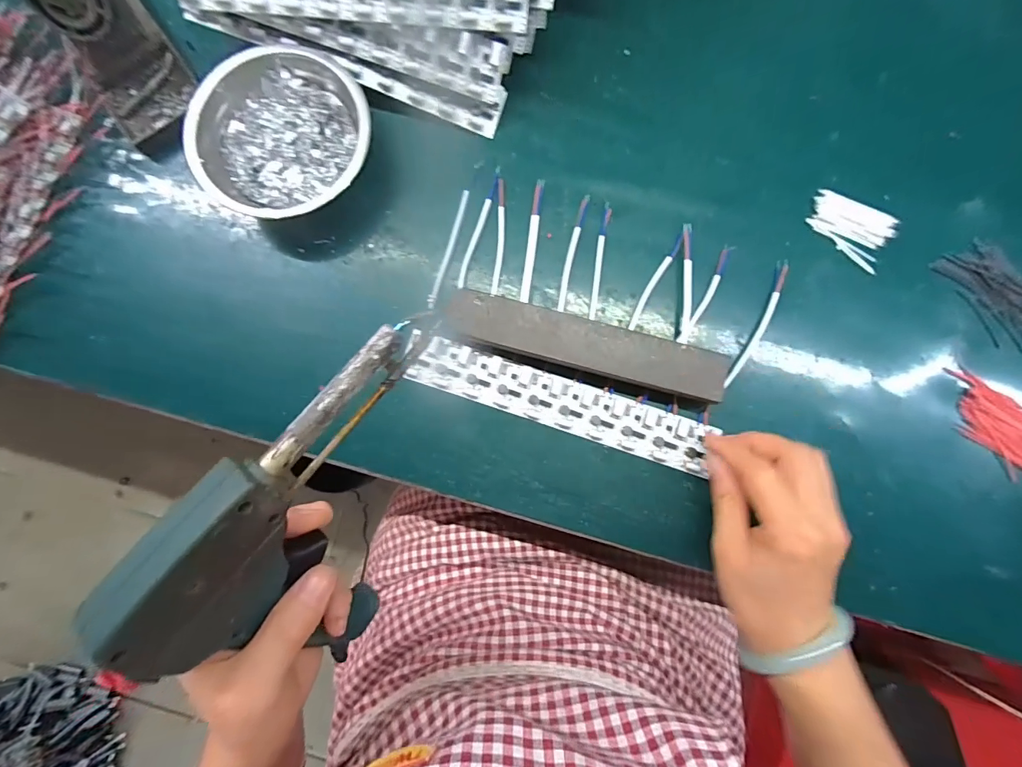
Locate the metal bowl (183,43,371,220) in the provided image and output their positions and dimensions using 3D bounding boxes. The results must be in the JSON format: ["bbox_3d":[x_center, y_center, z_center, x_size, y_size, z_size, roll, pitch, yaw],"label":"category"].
[{"bbox_3d":[-0.167,-0.181,0.332,0.123,0.037,0.129,0,85,0],"label":"metal bowl"}]

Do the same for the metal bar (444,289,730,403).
[{"bbox_3d":[0.053,-0.028,0.325,0.199,0.023,0.035,15,86,2],"label":"metal bar"}]

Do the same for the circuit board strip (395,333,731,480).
[{"bbox_3d":[0.036,0.014,0.331,0.221,0.006,0.038,18,86,2],"label":"circuit board strip"}]

